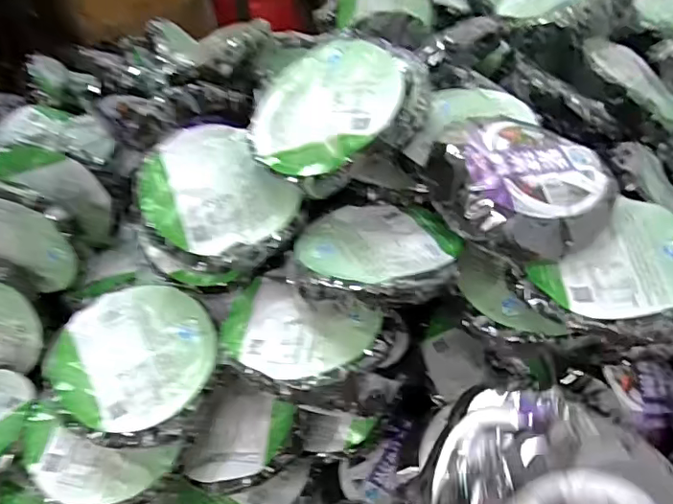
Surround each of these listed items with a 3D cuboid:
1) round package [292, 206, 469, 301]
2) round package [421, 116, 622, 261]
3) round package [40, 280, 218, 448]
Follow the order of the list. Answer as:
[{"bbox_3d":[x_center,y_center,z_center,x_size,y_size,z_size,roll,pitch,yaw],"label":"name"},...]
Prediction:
[{"bbox_3d":[0.040,-0.009,0.525,0.147,0.043,0.152,2,44,-2],"label":"round package"},{"bbox_3d":[0.166,-0.065,0.500,0.126,0.055,0.159,-27,52,-29],"label":"round package"},{"bbox_3d":[-0.199,0.107,0.549,0.162,0.039,0.154,2,44,-2],"label":"round package"}]

